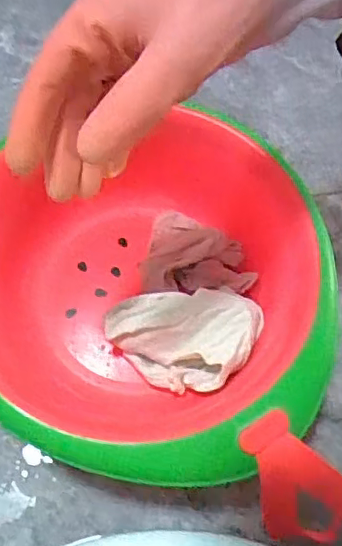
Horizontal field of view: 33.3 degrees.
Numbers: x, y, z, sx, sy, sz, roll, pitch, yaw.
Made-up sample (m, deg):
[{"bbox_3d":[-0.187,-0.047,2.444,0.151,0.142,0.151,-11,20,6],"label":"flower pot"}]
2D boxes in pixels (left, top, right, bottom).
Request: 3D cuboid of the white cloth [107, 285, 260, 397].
[{"bbox_3d":[0.011,0.055,0.452,0.117,0.053,0.072,-2,67,-4],"label":"white cloth"}]

